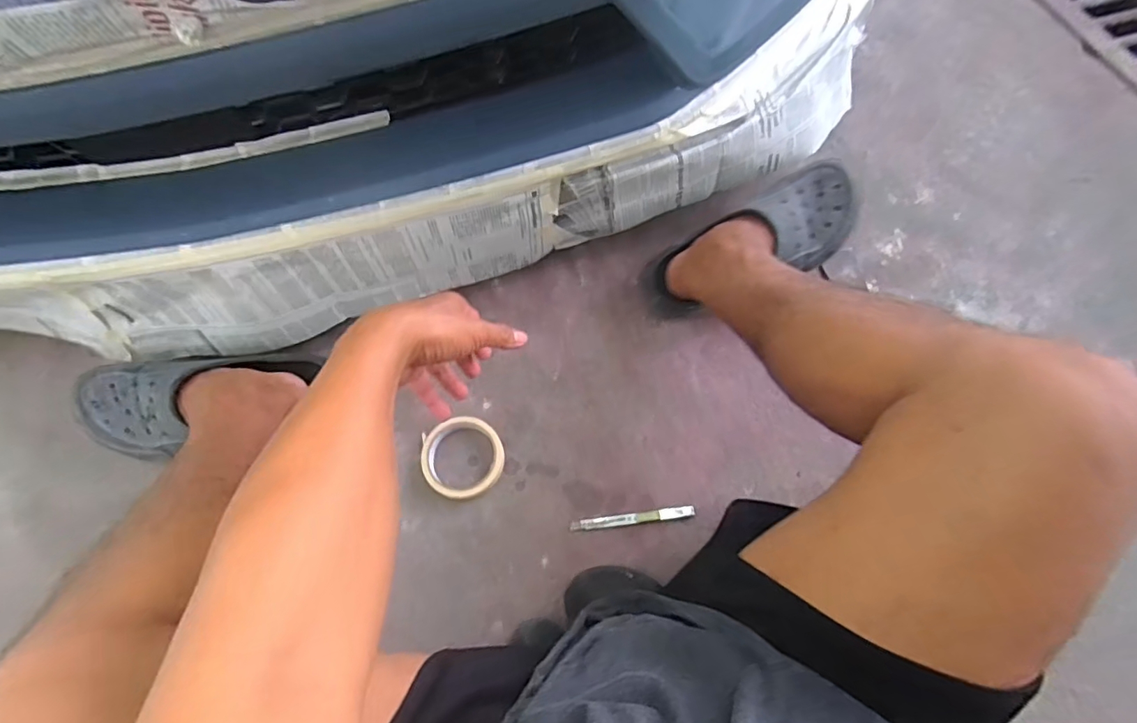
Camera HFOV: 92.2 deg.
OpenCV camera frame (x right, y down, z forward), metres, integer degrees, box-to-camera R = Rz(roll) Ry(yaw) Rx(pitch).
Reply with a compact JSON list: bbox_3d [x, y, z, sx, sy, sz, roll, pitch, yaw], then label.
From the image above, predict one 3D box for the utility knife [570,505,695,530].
[{"bbox_3d":[0.074,0.178,0.620,0.141,0.008,0.012,-7,68,-2],"label":"utility knife"}]

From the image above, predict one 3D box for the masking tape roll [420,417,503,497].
[{"bbox_3d":[-0.124,0.113,0.644,0.093,0.022,0.092,0,68,1],"label":"masking tape roll"}]

